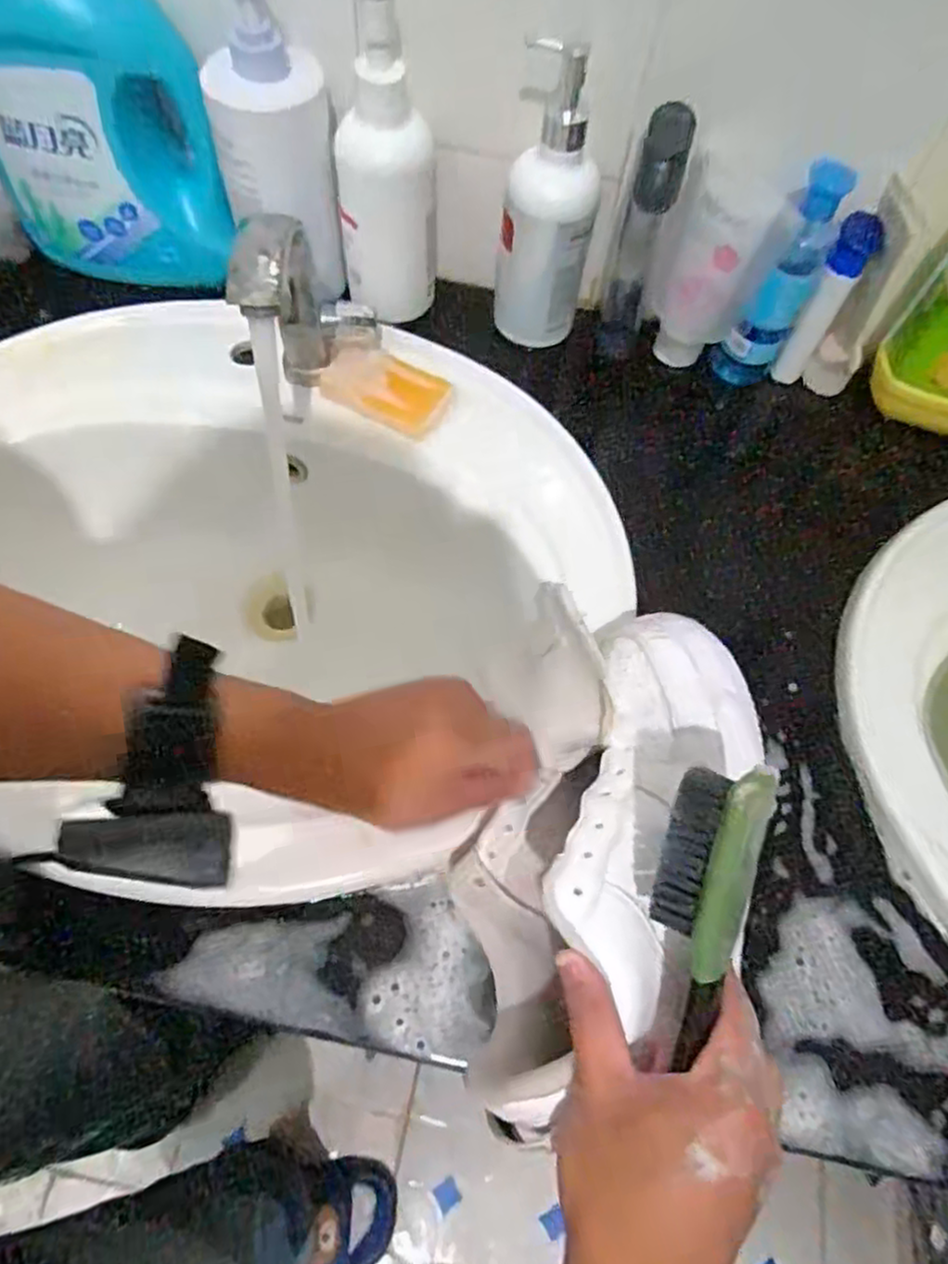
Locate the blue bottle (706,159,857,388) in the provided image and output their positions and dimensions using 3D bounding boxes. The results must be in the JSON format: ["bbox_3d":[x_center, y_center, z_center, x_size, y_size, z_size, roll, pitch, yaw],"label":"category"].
[{"bbox_3d":[0.224,-0.252,0.527,0.044,0.165,0.034,34,67,13],"label":"blue bottle"}]

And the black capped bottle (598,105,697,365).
[{"bbox_3d":[0.118,-0.281,0.518,0.034,0.167,0.032,16,64,4],"label":"black capped bottle"}]

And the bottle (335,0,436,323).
[{"bbox_3d":[-0.060,-0.315,0.511,0.073,0.207,0.060,-11,65,-9],"label":"bottle"}]

